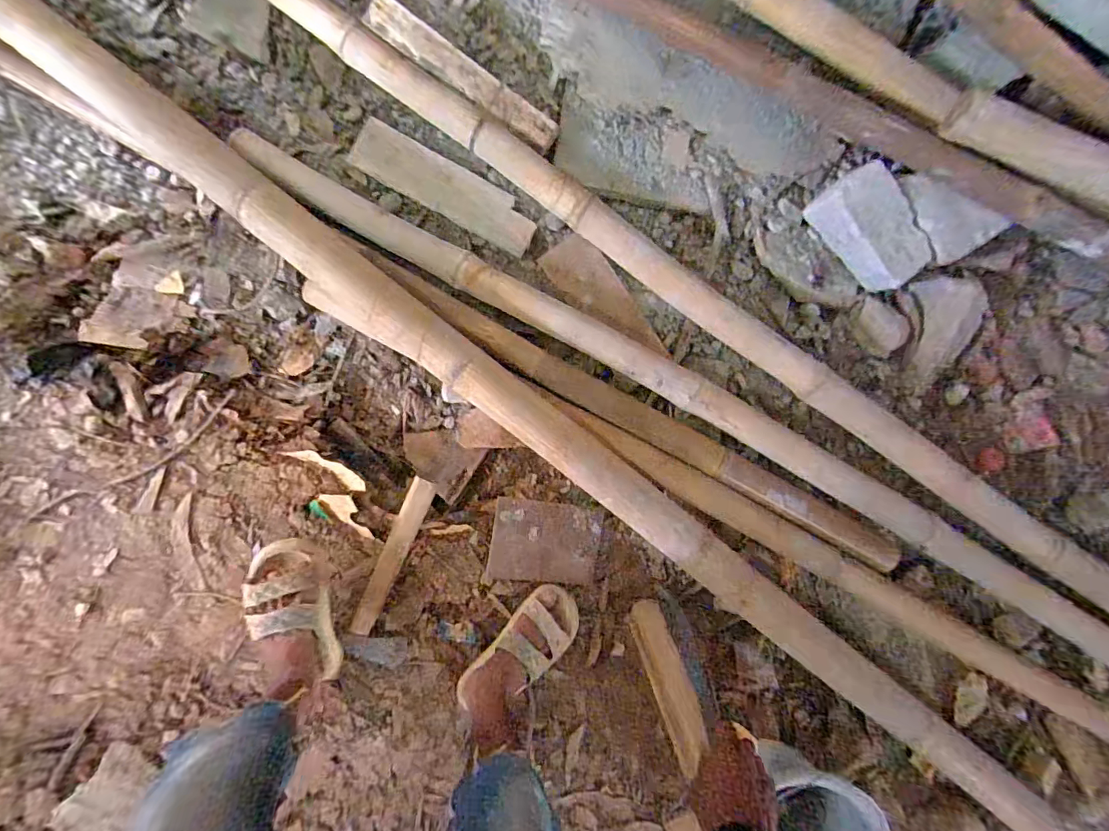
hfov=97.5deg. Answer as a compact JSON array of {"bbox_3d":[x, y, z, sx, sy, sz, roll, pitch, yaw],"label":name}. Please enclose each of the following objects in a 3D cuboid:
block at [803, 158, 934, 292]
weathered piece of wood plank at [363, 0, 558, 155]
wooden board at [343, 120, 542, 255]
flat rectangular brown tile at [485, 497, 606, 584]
[{"bbox_3d":[0.567,-0.325,0.850,0.084,0.122,0.215,-44,92,-1],"label":"block"},{"bbox_3d":[-0.156,-0.583,0.833,0.367,0.025,0.052,35,112,-4],"label":"weathered piece of wood plank"},{"bbox_3d":[-0.197,-0.413,0.884,0.351,0.018,0.088,28,103,-5],"label":"wooden board"},{"bbox_3d":[-0.015,0.232,0.880,0.195,0.013,0.143,8,86,-2],"label":"flat rectangular brown tile"}]

